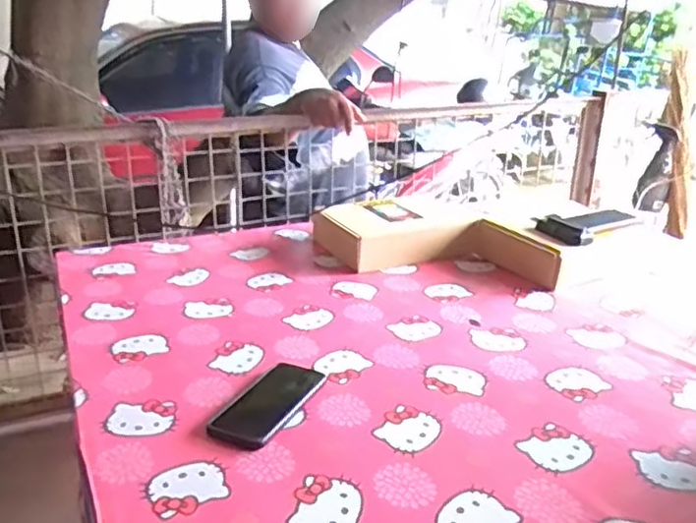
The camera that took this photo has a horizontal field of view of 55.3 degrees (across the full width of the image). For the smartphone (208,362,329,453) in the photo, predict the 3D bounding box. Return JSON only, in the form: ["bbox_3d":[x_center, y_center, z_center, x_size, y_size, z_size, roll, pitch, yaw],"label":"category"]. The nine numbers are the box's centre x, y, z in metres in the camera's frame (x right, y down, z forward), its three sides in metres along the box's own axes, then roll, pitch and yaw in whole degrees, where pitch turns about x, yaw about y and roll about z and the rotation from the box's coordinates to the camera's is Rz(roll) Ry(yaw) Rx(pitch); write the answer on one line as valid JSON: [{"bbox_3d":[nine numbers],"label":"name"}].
[{"bbox_3d":[-0.097,0.172,0.819,0.083,0.011,0.181,10,23,20],"label":"smartphone"}]

